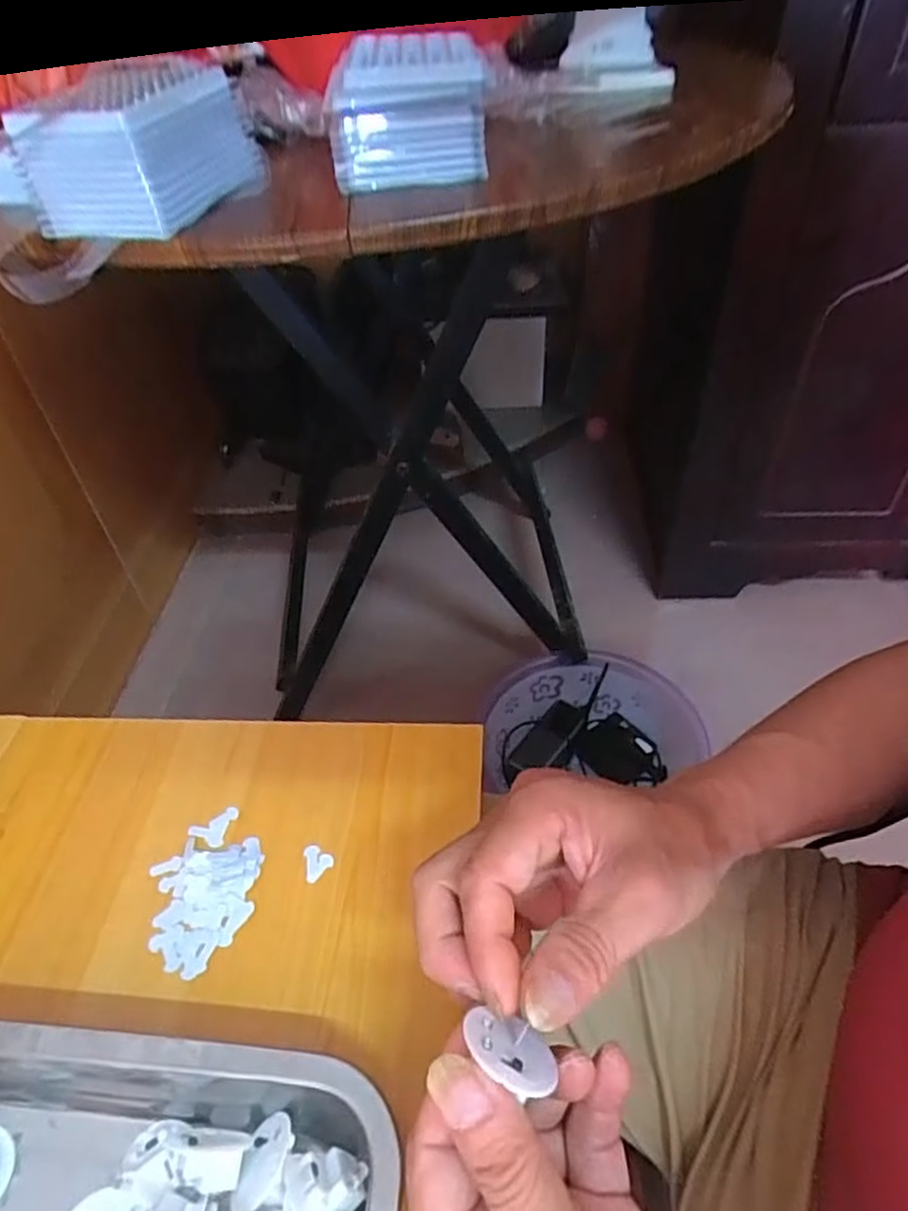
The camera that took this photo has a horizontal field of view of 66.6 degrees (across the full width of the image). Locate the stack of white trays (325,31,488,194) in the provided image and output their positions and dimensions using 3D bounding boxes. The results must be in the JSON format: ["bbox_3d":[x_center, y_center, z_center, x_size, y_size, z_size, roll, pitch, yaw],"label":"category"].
[{"bbox_3d":[-0.027,-0.297,0.414,0.092,0.072,0.079,0,45,4],"label":"stack of white trays"}]

